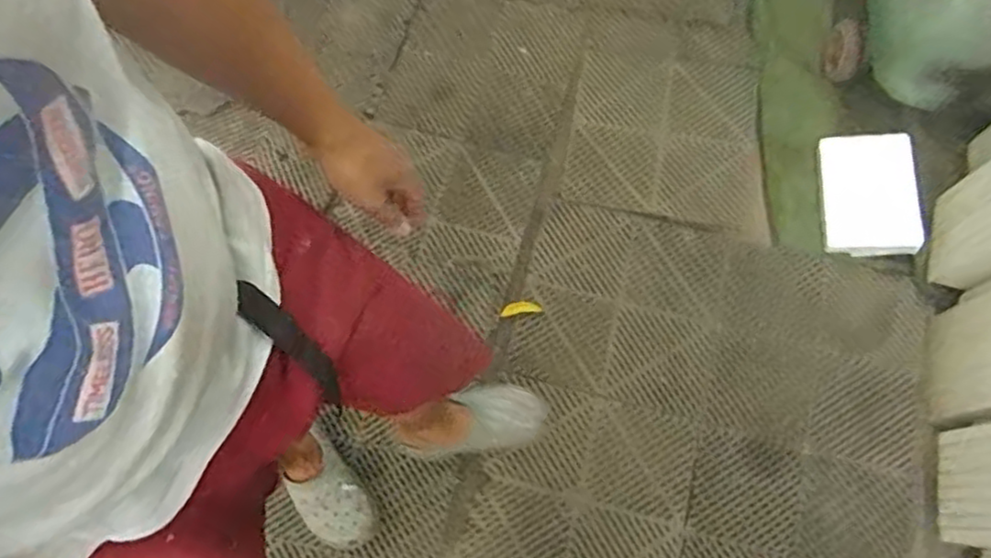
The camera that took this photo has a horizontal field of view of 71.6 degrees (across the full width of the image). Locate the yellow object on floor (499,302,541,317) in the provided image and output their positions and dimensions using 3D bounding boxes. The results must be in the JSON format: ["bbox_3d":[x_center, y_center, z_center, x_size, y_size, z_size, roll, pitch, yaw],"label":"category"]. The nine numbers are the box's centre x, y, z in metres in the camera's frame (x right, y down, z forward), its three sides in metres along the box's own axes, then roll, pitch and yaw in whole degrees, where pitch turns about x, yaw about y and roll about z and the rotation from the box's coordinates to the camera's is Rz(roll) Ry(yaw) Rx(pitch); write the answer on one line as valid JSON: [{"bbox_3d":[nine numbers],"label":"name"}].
[{"bbox_3d":[0.050,0.061,1.428,0.084,0.016,0.028,-10,70,-2],"label":"yellow object on floor"}]

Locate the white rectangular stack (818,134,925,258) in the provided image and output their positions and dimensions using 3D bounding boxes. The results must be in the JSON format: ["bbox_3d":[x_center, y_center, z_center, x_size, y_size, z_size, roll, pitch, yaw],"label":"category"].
[{"bbox_3d":[0.779,-0.177,1.435,0.176,0.025,0.256,-3,76,27],"label":"white rectangular stack"}]

